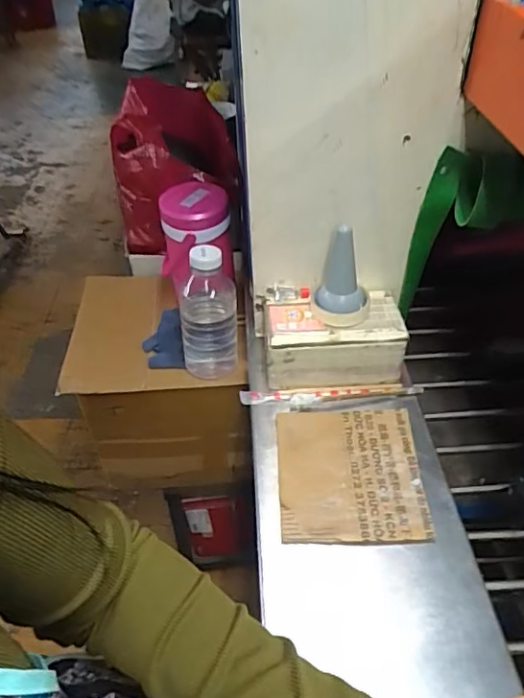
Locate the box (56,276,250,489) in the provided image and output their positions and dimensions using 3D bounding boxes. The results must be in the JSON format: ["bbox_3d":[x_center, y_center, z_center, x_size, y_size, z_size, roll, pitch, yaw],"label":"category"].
[{"bbox_3d":[-0.191,0.058,1.115,0.325,0.293,0.328,-2,42,-1],"label":"box"}]

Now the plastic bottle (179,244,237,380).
[{"bbox_3d":[-0.089,-0.060,0.879,0.091,0.222,0.074,-9,43,-9],"label":"plastic bottle"}]

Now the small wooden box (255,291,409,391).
[{"bbox_3d":[0.095,-0.015,0.797,0.205,0.090,0.127,0,42,1],"label":"small wooden box"}]

